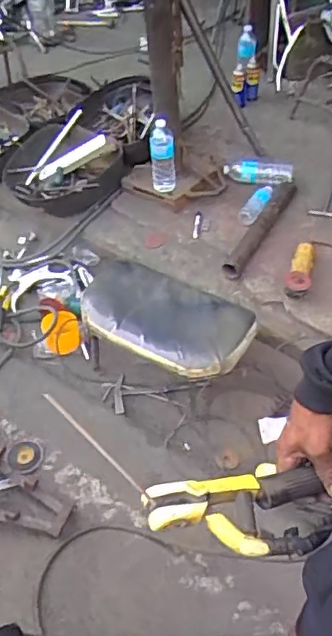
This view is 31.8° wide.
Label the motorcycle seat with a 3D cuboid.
[{"bbox_3d":[-0.004,-0.004,1.599,0.470,0.081,0.278,29,54,25],"label":"motorcycle seat"}]

